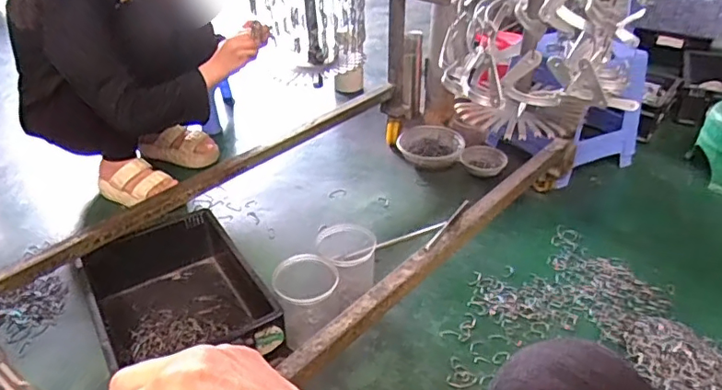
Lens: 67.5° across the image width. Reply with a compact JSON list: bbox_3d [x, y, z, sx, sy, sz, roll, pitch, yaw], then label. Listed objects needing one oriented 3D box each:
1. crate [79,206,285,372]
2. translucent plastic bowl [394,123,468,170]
[{"bbox_3d":[-0.306,0.184,0.912,0.240,0.134,0.327,-21,38,-25],"label":"crate"},{"bbox_3d":[0.174,-0.116,1.365,0.167,0.057,0.155,12,37,19],"label":"translucent plastic bowl"}]

